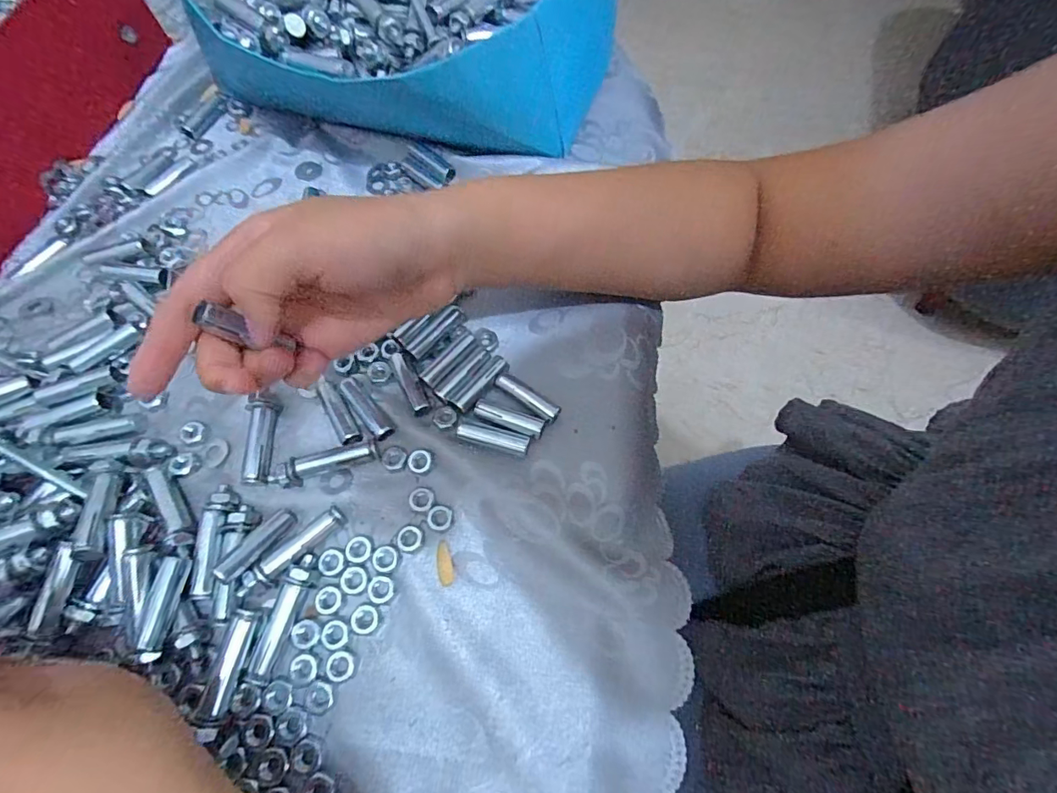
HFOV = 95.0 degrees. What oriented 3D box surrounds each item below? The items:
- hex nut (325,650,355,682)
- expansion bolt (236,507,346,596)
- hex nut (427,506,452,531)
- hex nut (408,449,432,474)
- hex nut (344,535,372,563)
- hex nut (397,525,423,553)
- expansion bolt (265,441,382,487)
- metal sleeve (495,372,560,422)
[{"bbox_3d":[-0.086,0.123,0.220,0.013,0.004,0.012,-19,68,-9],"label":"hex nut"},{"bbox_3d":[-0.115,0.075,0.237,0.012,0.010,0.053,41,72,15],"label":"expansion bolt"},{"bbox_3d":[-0.045,0.062,0.247,0.012,0.004,0.012,18,67,7],"label":"hex nut"},{"bbox_3d":[-0.058,0.034,0.259,0.012,0.005,0.013,-21,69,-10],"label":"hex nut"},{"bbox_3d":[-0.085,0.076,0.241,0.012,0.004,0.012,14,67,5],"label":"hex nut"},{"bbox_3d":[-0.059,0.071,0.243,0.012,0.005,0.012,-2,66,-2],"label":"hex nut"},{"bbox_3d":[-0.107,0.035,0.256,0.054,0.009,0.013,-19,68,-9],"label":"expansion bolt"},{"bbox_3d":[-0.001,0.000,0.273,0.039,0.008,0.010,33,70,12],"label":"metal sleeve"}]

